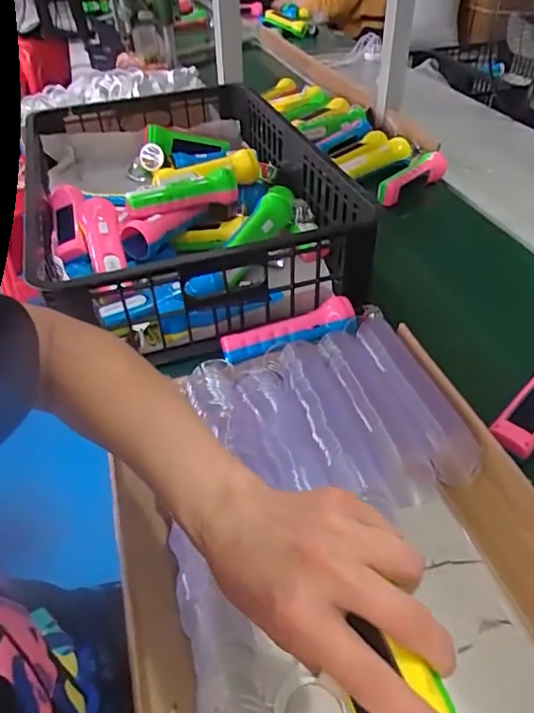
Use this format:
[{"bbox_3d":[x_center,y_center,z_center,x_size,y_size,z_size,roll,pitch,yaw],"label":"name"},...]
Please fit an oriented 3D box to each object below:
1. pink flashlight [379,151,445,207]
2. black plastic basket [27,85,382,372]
[{"bbox_3d":[0.256,-0.315,0.931,0.182,0.048,0.038,-36,54,-28],"label":"pink flashlight"},{"bbox_3d":[-0.123,-0.226,0.769,0.386,0.134,0.587,-14,45,-12],"label":"black plastic basket"}]

